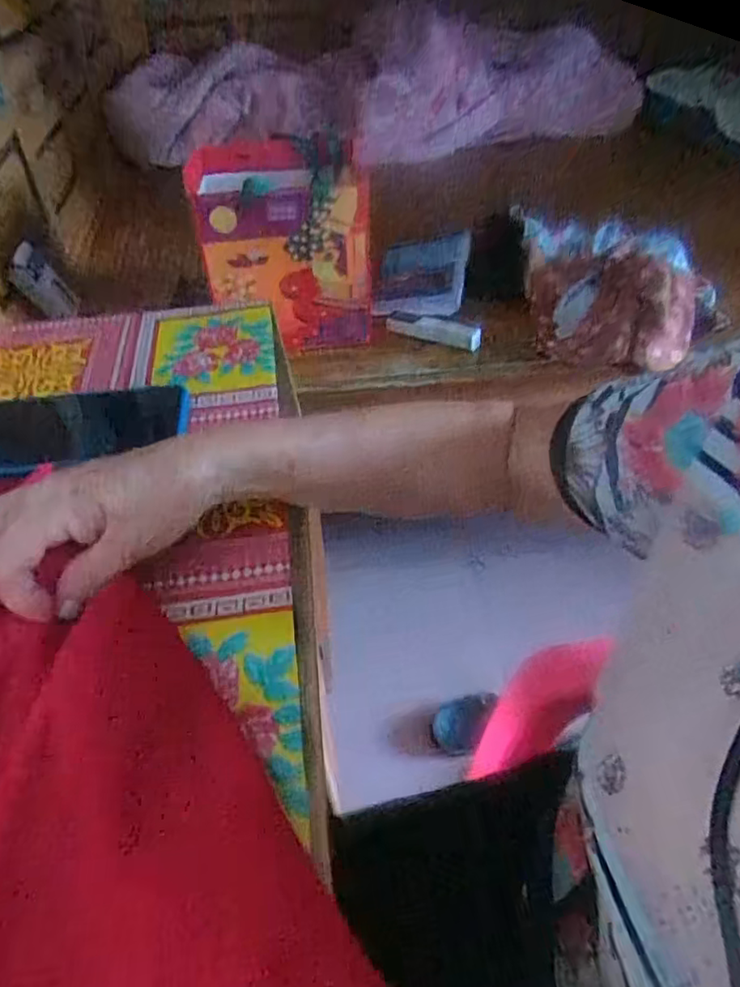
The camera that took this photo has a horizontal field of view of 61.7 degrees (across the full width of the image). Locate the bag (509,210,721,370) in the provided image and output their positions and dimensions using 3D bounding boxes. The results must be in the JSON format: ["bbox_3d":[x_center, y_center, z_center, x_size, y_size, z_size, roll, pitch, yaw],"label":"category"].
[{"bbox_3d":[0.394,-0.348,1.020,0.264,0.092,0.324,1,46,2],"label":"bag"}]

